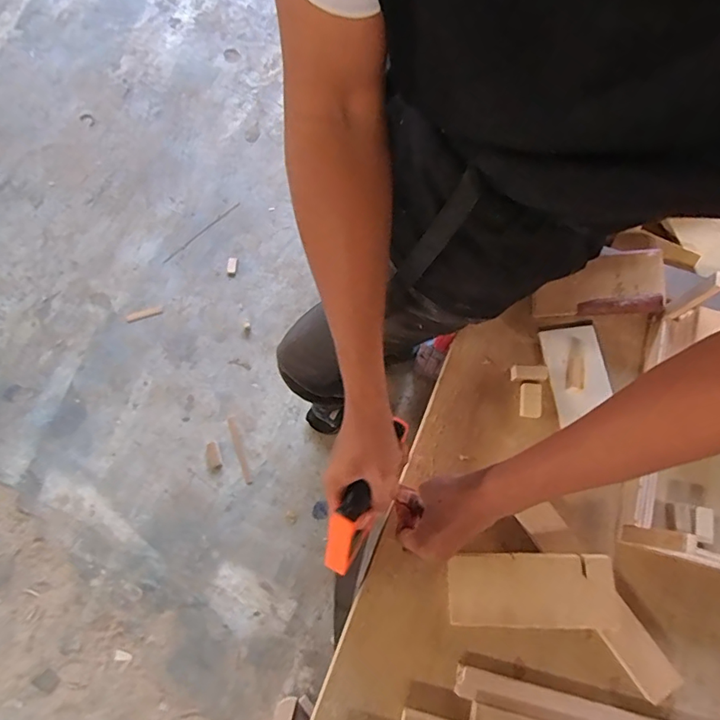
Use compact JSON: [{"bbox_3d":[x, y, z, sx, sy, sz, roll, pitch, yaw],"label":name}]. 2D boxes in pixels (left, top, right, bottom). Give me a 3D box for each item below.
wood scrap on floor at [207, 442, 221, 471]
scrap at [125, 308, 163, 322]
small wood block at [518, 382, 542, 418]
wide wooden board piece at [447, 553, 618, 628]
[{"bbox_3d":[-0.414,0.271,1.333,0.034,0.004,0.080,-19,75,-8],"label":"wood scrap on floor"},{"bbox_3d":[-0.672,-0.141,1.478,0.110,0.008,0.027,-15,74,-6],"label":"scrap"},{"bbox_3d":[0.209,0.049,0.581,0.024,0.016,0.041,8,74,2],"label":"small wood block"},{"bbox_3d":[0.177,0.242,0.498,0.164,0.008,0.070,-3,72,8],"label":"wide wooden board piece"}]

